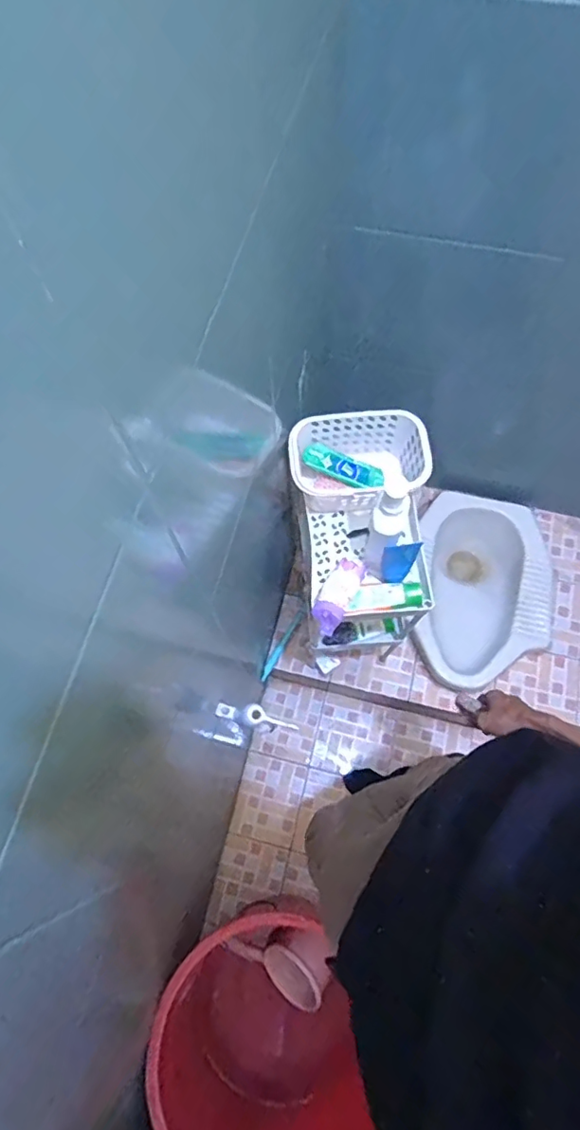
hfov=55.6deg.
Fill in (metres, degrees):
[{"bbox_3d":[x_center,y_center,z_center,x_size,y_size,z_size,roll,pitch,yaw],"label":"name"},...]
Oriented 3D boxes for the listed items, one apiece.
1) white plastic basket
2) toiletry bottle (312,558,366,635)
[{"bbox_3d":[0.118,-0.171,0.971,0.234,0.116,0.157,1,70,1],"label":"white plastic basket"},{"bbox_3d":[0.082,0.045,0.925,0.056,0.045,0.152,25,54,9],"label":"toiletry bottle"}]

